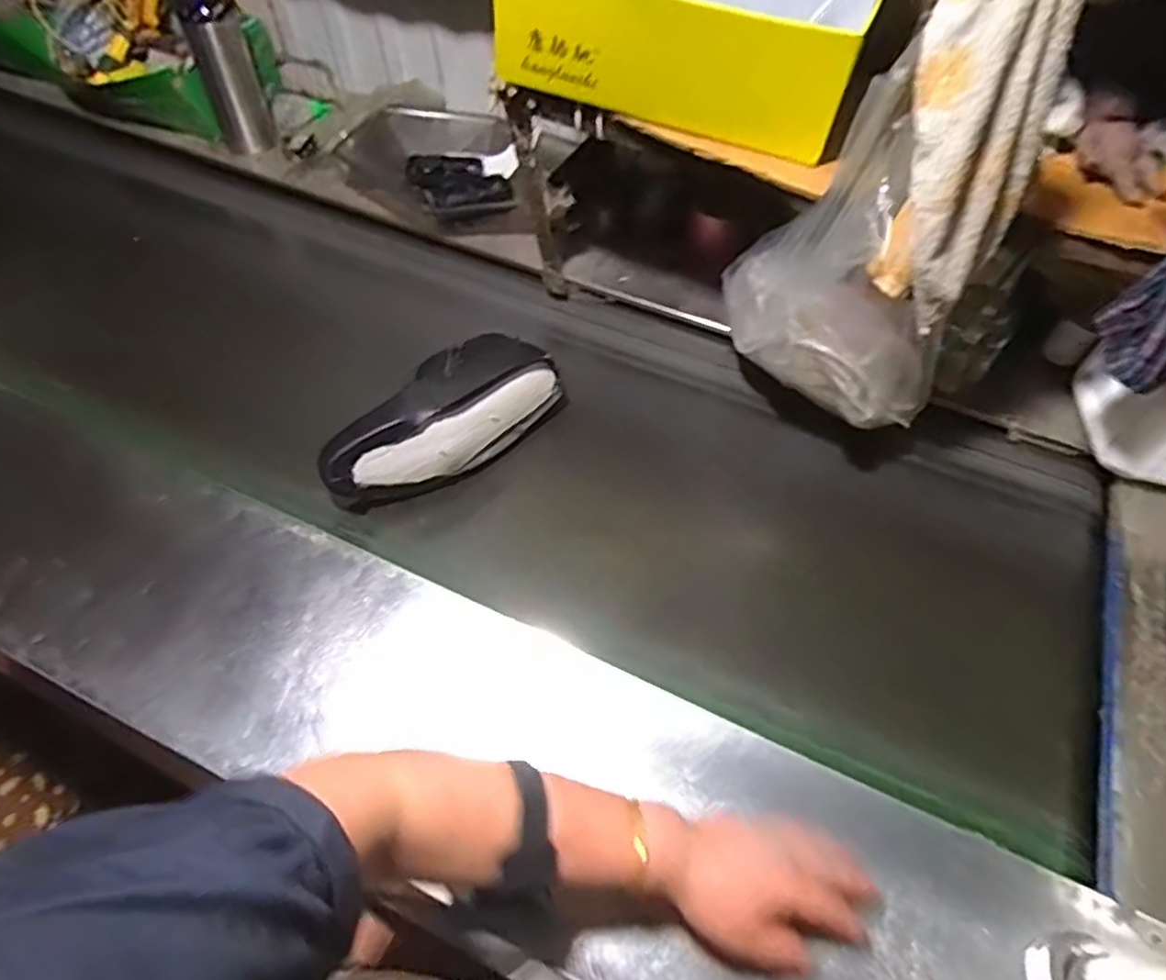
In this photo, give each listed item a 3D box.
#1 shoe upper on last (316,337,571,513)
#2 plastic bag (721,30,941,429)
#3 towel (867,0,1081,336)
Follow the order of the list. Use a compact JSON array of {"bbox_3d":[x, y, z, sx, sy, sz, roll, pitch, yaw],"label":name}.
[{"bbox_3d":[-0.164,-0.081,0.785,0.125,0.089,0.264,38,64,23],"label":"shoe upper on last"},{"bbox_3d":[0.240,-0.222,0.676,0.258,0.324,0.122,37,63,22],"label":"plastic bag"},{"bbox_3d":[0.282,-0.258,0.518,0.110,0.248,0.076,25,59,16],"label":"towel"}]

